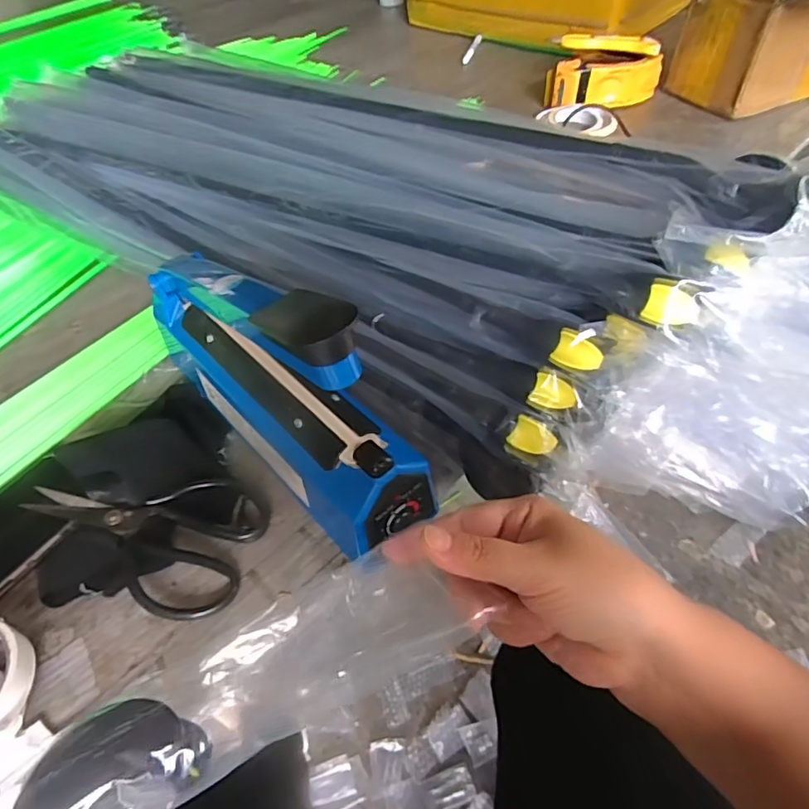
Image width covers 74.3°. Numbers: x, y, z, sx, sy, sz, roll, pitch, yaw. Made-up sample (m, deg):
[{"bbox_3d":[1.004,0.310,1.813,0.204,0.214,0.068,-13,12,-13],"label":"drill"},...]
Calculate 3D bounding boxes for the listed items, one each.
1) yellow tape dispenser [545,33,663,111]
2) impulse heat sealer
[{"bbox_3d":[0.287,-0.473,0.776,0.151,0.073,0.114,15,54,17],"label":"yellow tape dispenser"},{"bbox_3d":[-0.103,-0.029,0.378,0.064,0.158,0.288,-39,58,-24],"label":"impulse heat sealer"}]

